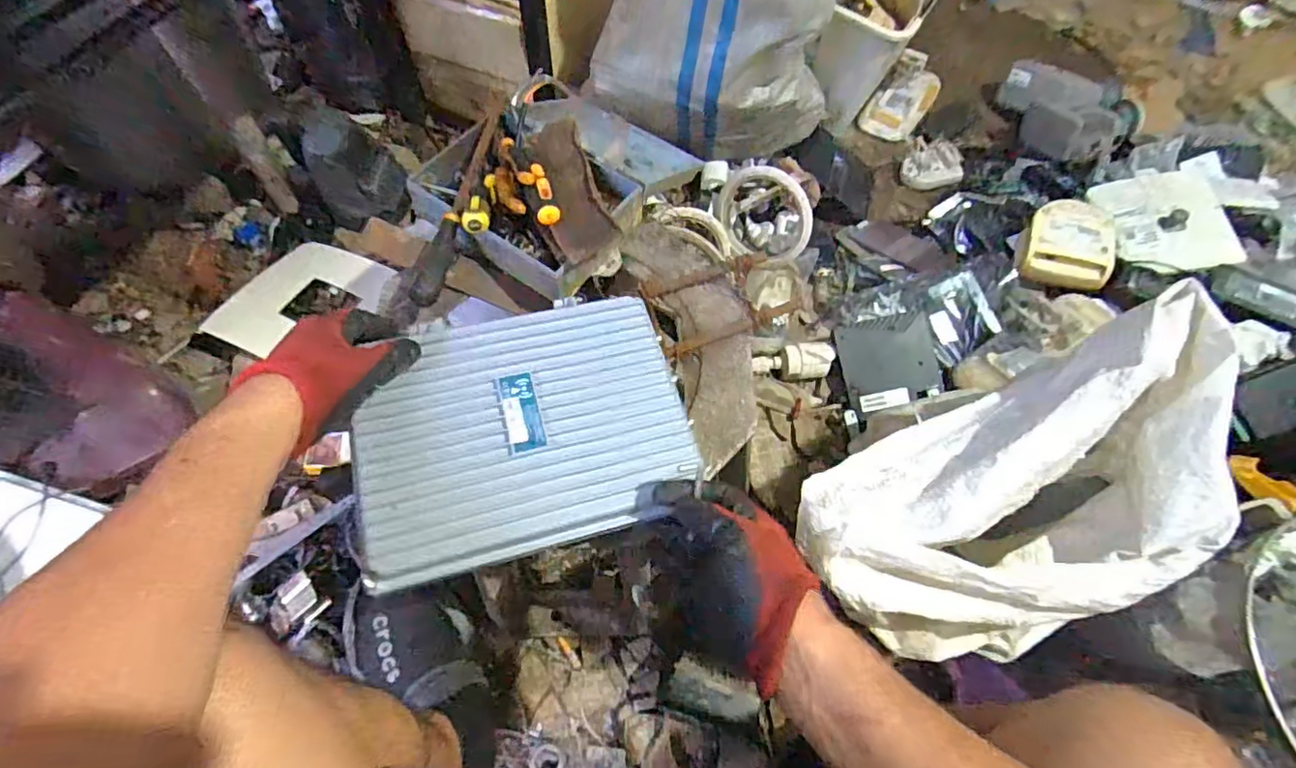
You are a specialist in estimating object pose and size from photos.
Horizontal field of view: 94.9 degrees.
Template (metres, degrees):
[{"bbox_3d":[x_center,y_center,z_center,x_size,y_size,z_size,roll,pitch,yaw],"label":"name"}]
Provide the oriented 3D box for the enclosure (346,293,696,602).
[{"bbox_3d":[-0.105,0.027,0.502,0.264,0.039,0.208,-16,65,-10],"label":"enclosure"}]

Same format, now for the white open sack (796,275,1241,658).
[{"bbox_3d":[0.330,0.112,0.539,0.404,0.201,0.206,-22,66,-13],"label":"white open sack"}]

